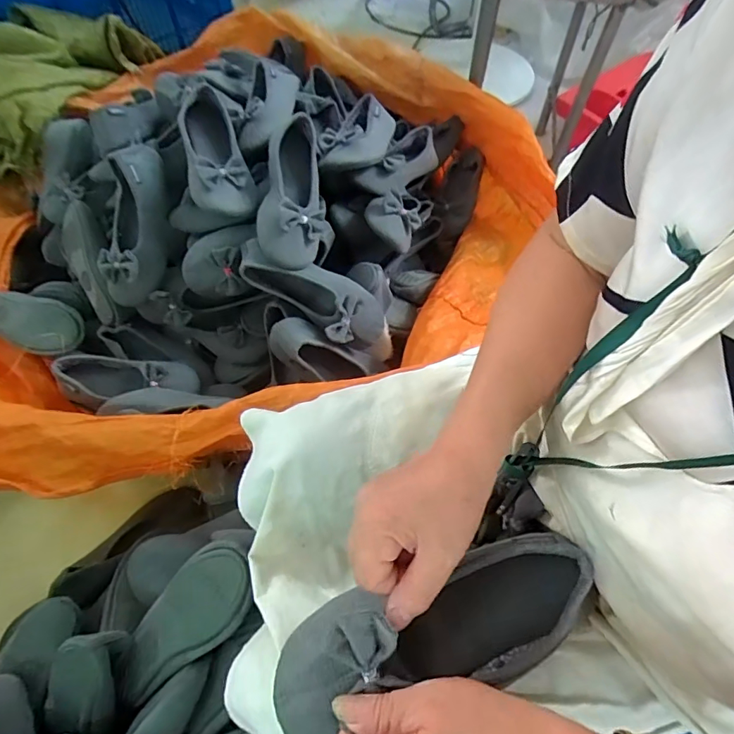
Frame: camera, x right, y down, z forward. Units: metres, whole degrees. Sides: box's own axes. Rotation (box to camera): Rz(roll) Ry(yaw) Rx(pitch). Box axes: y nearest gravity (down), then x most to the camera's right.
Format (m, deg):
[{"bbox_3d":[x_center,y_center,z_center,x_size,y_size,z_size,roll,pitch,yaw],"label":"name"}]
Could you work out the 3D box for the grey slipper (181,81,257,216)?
[{"bbox_3d":[-0.241,-0.332,0.736,0.094,0.069,0.231,-18,62,-11],"label":"grey slipper"}]

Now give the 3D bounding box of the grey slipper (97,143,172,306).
[{"bbox_3d":[-0.368,-0.228,0.755,0.087,0.088,0.255,8,94,4],"label":"grey slipper"}]

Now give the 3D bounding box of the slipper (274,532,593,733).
[{"bbox_3d":[0.044,0.180,0.321,0.211,0.064,0.077,-15,62,-9],"label":"slipper"}]

